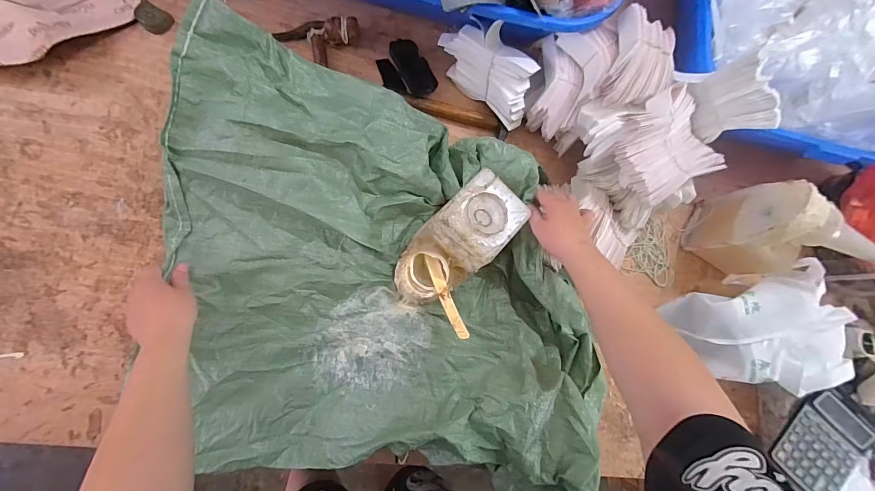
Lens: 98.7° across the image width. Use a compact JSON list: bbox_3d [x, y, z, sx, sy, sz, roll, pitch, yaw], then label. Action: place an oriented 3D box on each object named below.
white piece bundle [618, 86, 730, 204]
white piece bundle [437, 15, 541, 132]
[{"bbox_3d":[0.360,-0.154,0.581,0.144,0.075,0.144,-36,88,-14],"label":"white piece bundle"},{"bbox_3d":[0.092,-0.304,0.651,0.193,0.108,0.060,45,76,-1],"label":"white piece bundle"}]

